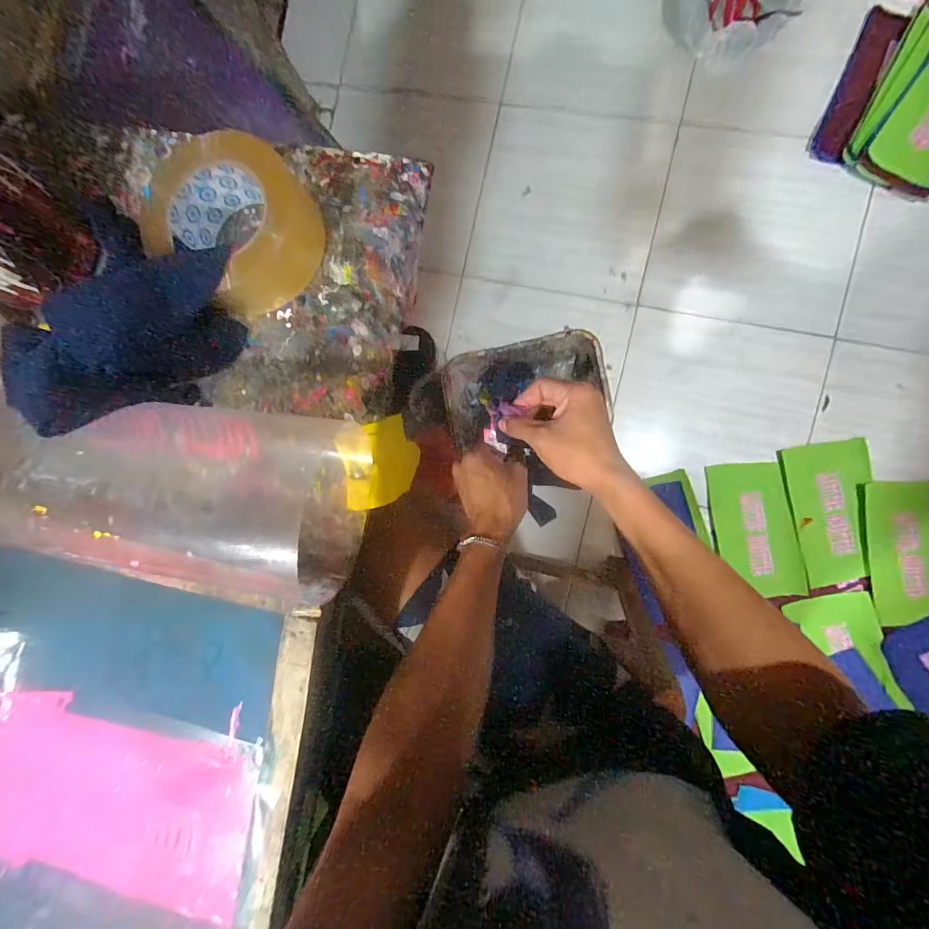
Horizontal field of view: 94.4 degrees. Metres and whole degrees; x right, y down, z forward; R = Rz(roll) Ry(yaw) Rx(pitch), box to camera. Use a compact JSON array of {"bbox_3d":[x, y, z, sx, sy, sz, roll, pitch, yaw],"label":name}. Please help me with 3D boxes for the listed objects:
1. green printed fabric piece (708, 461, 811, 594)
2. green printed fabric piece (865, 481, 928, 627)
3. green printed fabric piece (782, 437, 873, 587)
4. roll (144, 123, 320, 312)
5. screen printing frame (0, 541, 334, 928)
[{"bbox_3d":[0.616,0.140,0.913,0.156,0.025,0.290,-13,88,10],"label":"green printed fabric piece"},{"bbox_3d":[0.913,0.176,0.870,0.161,0.011,0.287,-6,93,10],"label":"green printed fabric piece"},{"bbox_3d":[0.763,0.097,0.885,0.151,0.010,0.284,-12,92,11],"label":"green printed fabric piece"},{"bbox_3d":[-0.178,-0.189,0.339,0.105,0.060,0.115,0,91,10],"label":"roll"},{"bbox_3d":[-0.387,0.341,0.393,0.472,0.048,0.568,12,93,9],"label":"screen printing frame"}]

